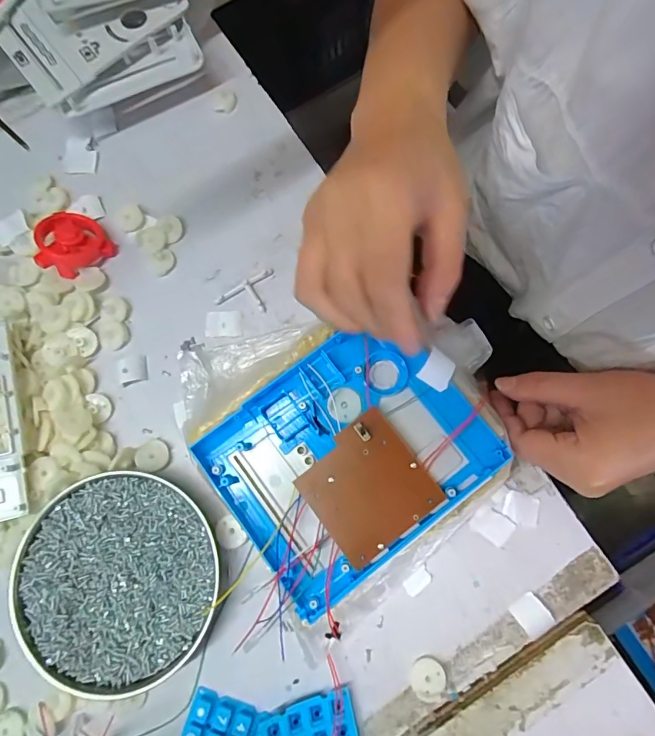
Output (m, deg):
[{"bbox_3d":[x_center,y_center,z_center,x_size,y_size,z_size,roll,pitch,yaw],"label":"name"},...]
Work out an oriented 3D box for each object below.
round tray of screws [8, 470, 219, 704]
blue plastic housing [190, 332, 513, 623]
[{"bbox_3d":[-0.144,0.144,0.295,0.133,0.019,0.132,0,78,1],"label":"round tray of screws"},{"bbox_3d":[0.014,0.054,0.283,0.162,0.021,0.131,-36,79,-7],"label":"blue plastic housing"}]

